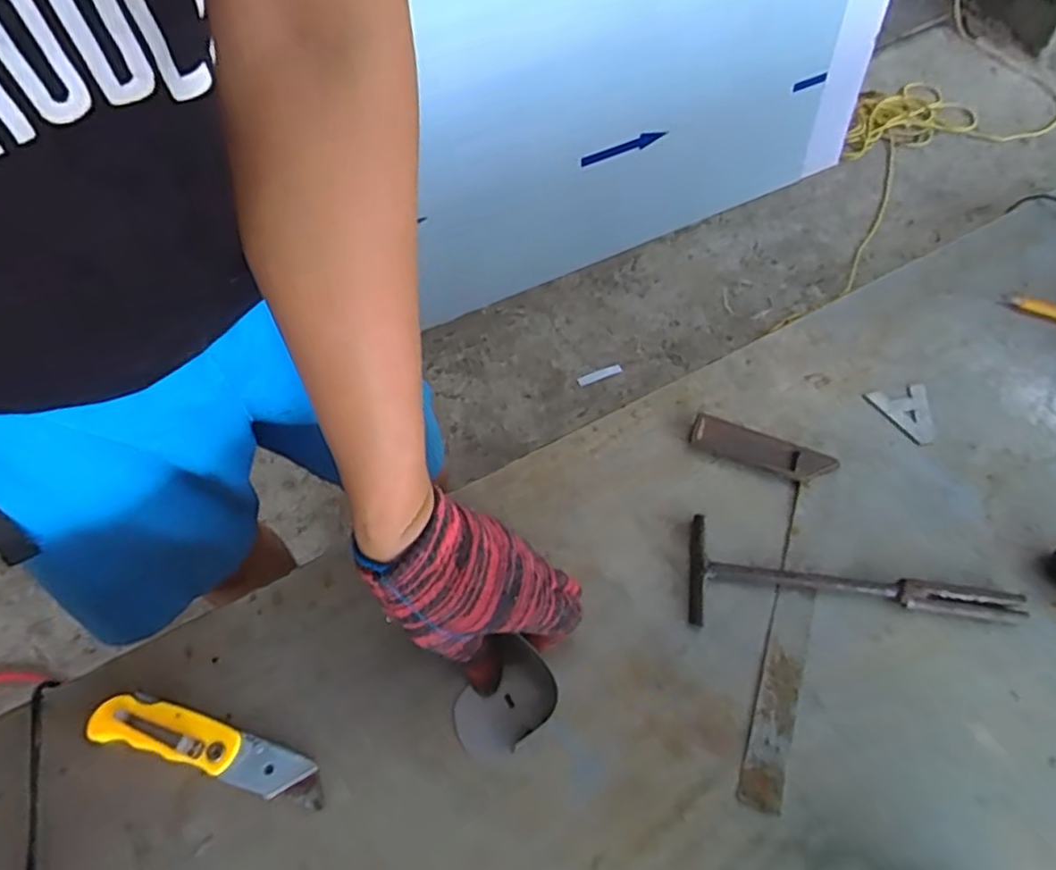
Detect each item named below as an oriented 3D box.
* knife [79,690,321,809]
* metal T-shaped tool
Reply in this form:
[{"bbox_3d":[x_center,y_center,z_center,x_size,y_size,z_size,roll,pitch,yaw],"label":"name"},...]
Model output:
[{"bbox_3d":[-0.189,0.185,0.398,0.142,0.012,0.030,14,59,7],"label":"knife"},{"bbox_3d":[0.225,0.110,0.457,0.228,0.013,0.069,9,58,4],"label":"metal T-shaped tool"}]

